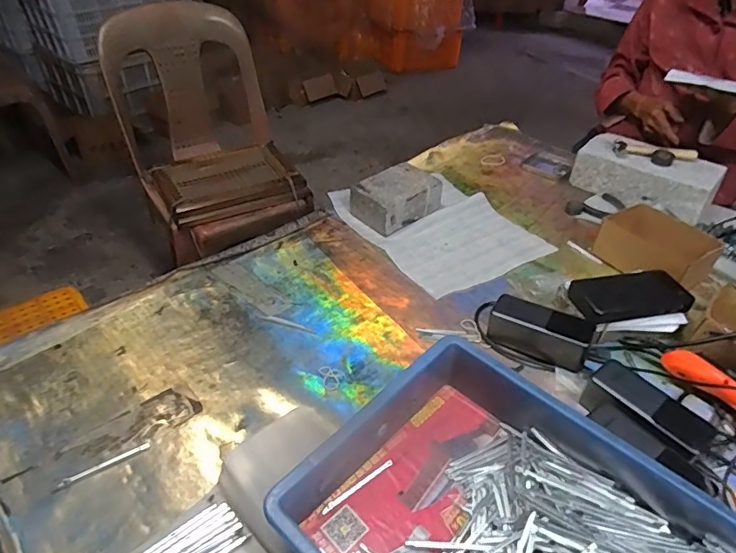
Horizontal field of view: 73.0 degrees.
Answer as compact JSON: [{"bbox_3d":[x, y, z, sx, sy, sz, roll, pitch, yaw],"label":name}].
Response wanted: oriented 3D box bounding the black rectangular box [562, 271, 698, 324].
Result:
[{"bbox_3d":[0.367,0.027,0.700,0.156,0.023,0.069,-5,41,-9],"label":"black rectangular box"}]

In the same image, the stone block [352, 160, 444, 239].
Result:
[{"bbox_3d":[0.053,-0.148,0.922,0.154,0.060,0.105,-28,50,-31],"label":"stone block"}]

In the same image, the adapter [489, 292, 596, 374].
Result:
[{"bbox_3d":[0.235,0.074,0.682,0.132,0.053,0.062,24,45,21],"label":"adapter"}]

